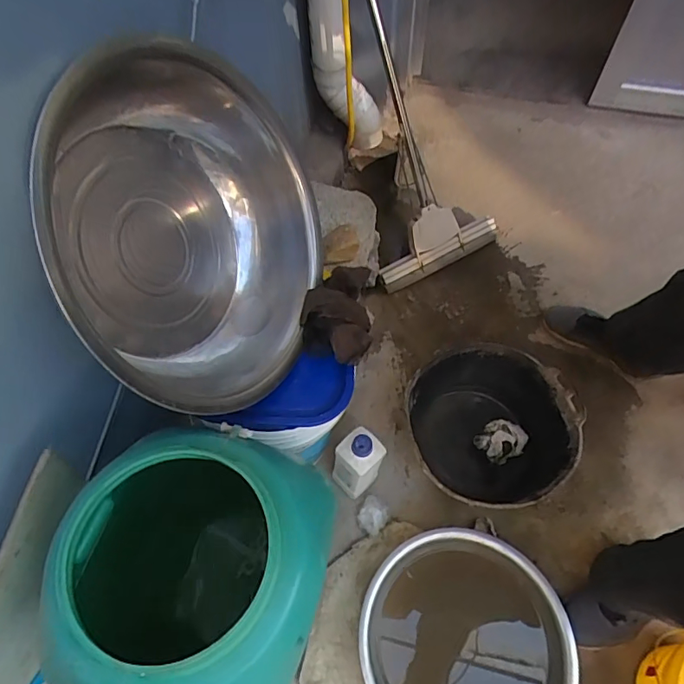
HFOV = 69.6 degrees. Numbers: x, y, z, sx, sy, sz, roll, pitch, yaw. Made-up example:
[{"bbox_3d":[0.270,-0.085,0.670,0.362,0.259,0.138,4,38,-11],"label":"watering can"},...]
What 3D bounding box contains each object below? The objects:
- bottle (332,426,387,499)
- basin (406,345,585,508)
[{"bbox_3d":[0.036,0.256,1.035,0.080,0.229,0.087,37,68,20],"label":"bottle"},{"bbox_3d":[0.333,0.196,1.123,0.374,0.164,0.366,-1,61,1],"label":"basin"}]

